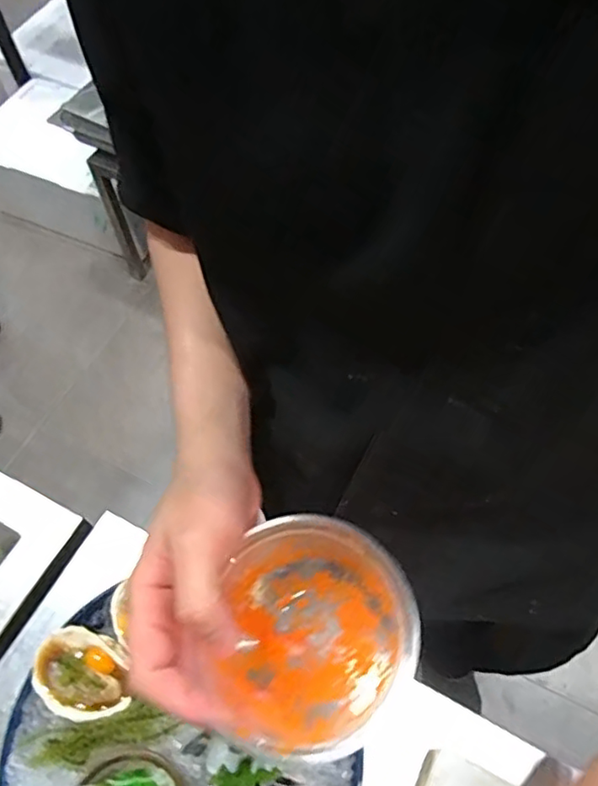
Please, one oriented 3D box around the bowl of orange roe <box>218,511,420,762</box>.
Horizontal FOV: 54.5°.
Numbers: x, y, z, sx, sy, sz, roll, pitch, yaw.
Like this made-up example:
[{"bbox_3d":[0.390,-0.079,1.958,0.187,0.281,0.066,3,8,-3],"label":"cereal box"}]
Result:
[{"bbox_3d":[0.008,0.120,0.294,0.092,0.056,0.106,-6,61,-1],"label":"bowl of orange roe"}]

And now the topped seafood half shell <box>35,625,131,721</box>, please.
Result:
[{"bbox_3d":[-0.154,0.200,0.413,0.075,0.014,0.054,16,63,11],"label":"topped seafood half shell"}]

